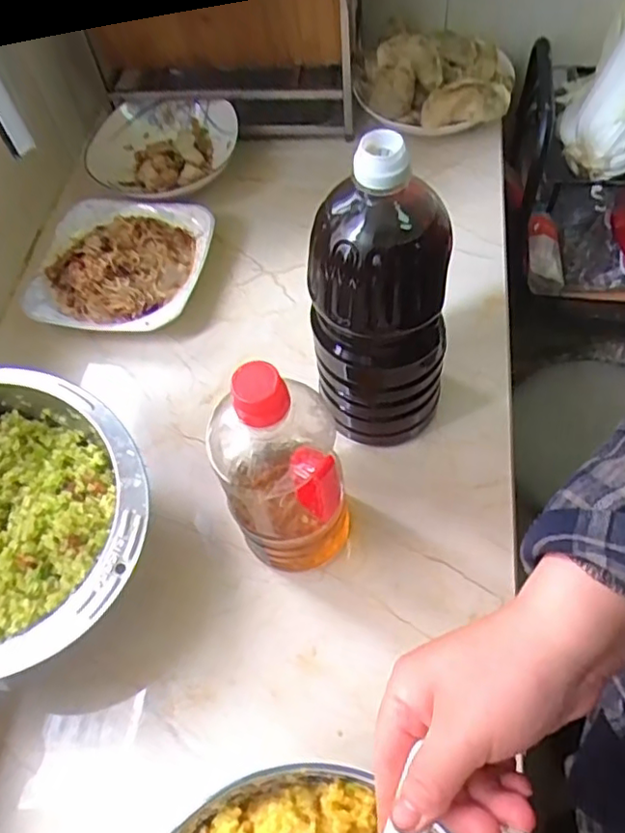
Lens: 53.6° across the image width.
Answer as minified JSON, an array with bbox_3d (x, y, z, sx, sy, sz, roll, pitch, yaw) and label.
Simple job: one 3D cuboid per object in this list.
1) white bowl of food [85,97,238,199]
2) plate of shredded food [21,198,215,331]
[{"bbox_3d":[-0.184,-0.334,0.779,0.162,0.054,0.165,-1,61,2],"label":"white bowl of food"},{"bbox_3d":[-0.215,-0.172,0.689,0.190,0.043,0.181,7,61,6],"label":"plate of shredded food"}]

